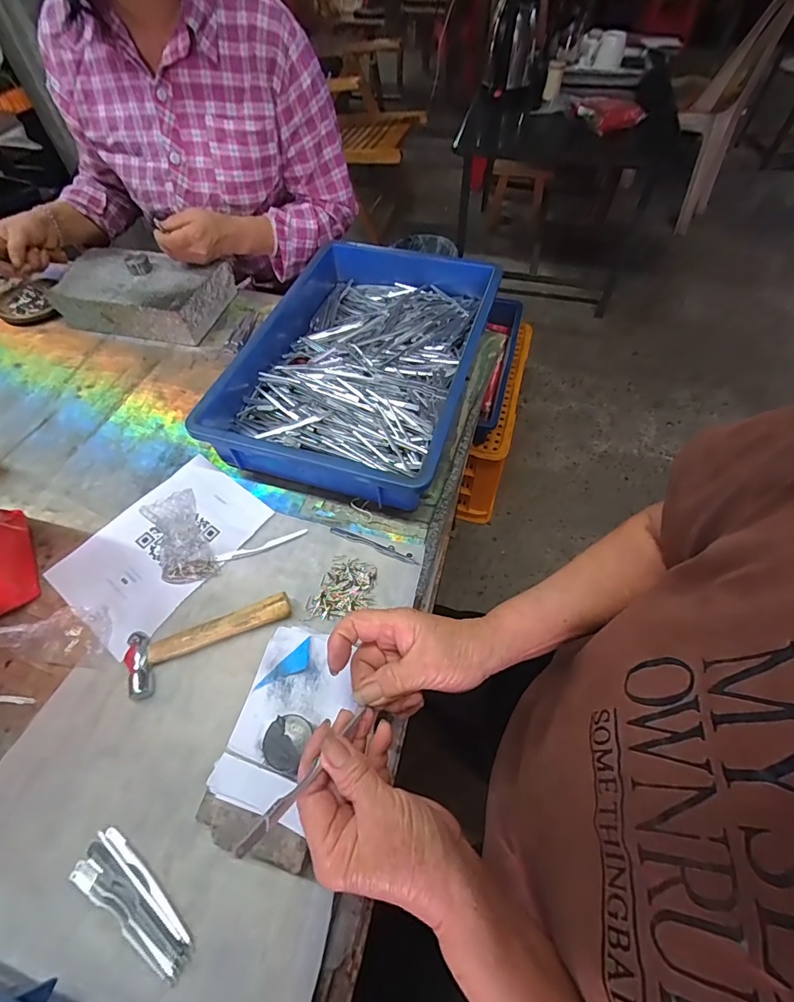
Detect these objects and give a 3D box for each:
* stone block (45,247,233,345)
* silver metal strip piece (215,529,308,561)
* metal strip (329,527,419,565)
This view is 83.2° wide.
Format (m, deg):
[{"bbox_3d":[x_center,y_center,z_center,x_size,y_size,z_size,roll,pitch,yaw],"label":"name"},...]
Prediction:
[{"bbox_3d":[-0.409,-0.338,0.731,0.239,0.070,0.145,8,57,6],"label":"stone block"},{"bbox_3d":[-0.153,0.052,0.510,0.103,0.004,0.011,-17,58,-10],"label":"silver metal strip piece"},{"bbox_3d":[-0.026,0.050,0.504,0.109,0.010,0.011,21,60,14],"label":"metal strip"}]

